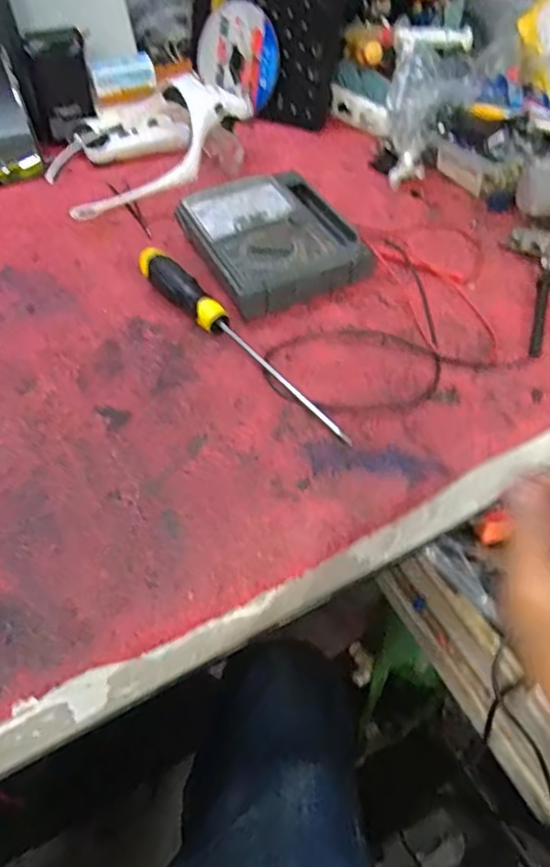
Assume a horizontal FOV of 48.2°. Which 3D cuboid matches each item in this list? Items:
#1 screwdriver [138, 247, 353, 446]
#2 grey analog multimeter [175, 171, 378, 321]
[{"bbox_3d":[-0.030,-0.073,0.465,0.023,0.026,0.242,-31,56,-25],"label":"screwdriver"},{"bbox_3d":[-0.005,-0.169,0.535,0.125,0.035,0.152,-18,51,-16],"label":"grey analog multimeter"}]

